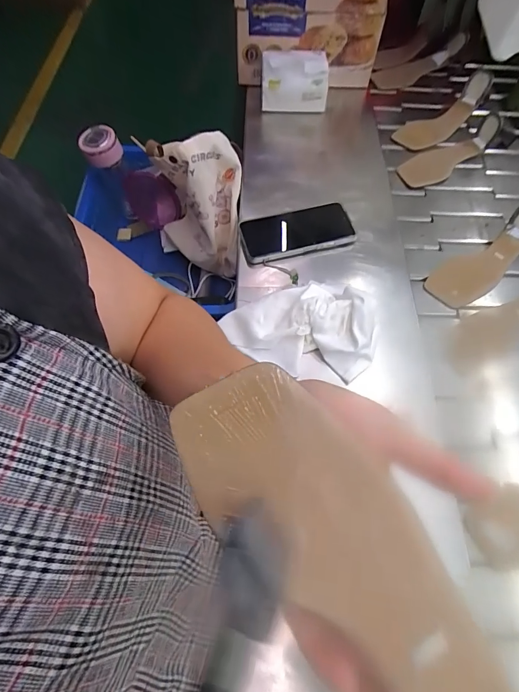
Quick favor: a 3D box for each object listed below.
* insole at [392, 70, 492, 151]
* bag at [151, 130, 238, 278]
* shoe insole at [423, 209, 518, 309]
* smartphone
[{"bbox_3d":[0.369,-0.478,0.755,0.090,0.060,0.240,40,67,17],"label":"insole"},{"bbox_3d":[-0.096,-0.225,0.602,0.124,0.212,0.111,5,62,-2],"label":"bag"},{"bbox_3d":[0.355,-0.136,0.586,0.223,0.051,0.076,-39,69,-7],"label":"shoe insole"},{"bbox_3d":[0.055,-0.170,0.562,0.164,0.020,0.081,-12,64,-11],"label":"smartphone"}]

